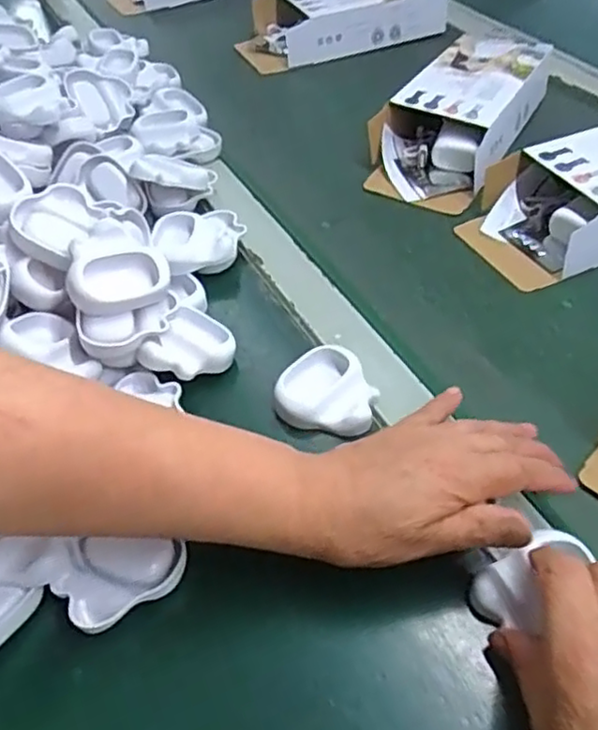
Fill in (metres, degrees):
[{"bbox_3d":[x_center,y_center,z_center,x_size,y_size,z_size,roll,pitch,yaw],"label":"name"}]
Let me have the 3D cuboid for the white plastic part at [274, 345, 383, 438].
[{"bbox_3d":[0.020,0.015,0.421,0.062,0.017,0.057,-1,46,1],"label":"white plastic part"}]

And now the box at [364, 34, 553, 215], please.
[{"bbox_3d":[0.150,-0.234,0.625,0.106,0.069,0.228,23,51,22],"label":"box"}]

